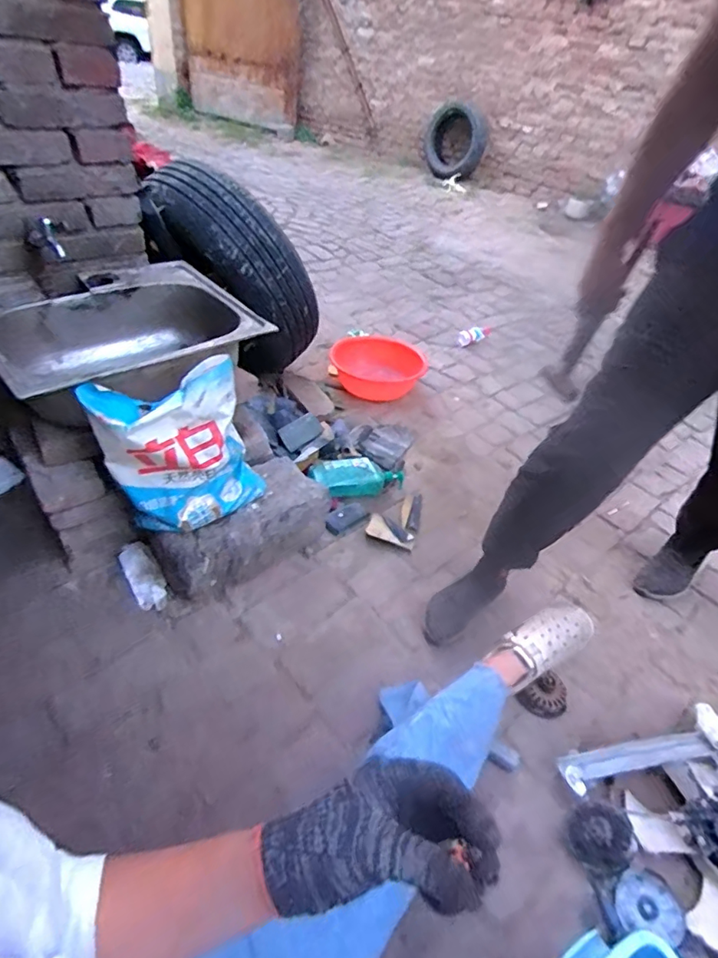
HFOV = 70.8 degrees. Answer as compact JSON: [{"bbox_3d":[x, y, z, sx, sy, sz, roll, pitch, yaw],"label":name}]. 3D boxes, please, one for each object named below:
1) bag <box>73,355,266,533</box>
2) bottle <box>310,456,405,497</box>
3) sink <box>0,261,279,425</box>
[{"bbox_3d":[-0.348,-0.055,1.006,0.278,0.294,0.152,-19,48,-27],"label":"bag"},{"bbox_3d":[0.000,-0.006,1.507,0.289,0.064,0.117,-6,43,-15],"label":"bottle"},{"bbox_3d":[-0.518,-0.307,1.136,0.536,0.158,0.440,-28,52,-33],"label":"sink"}]

